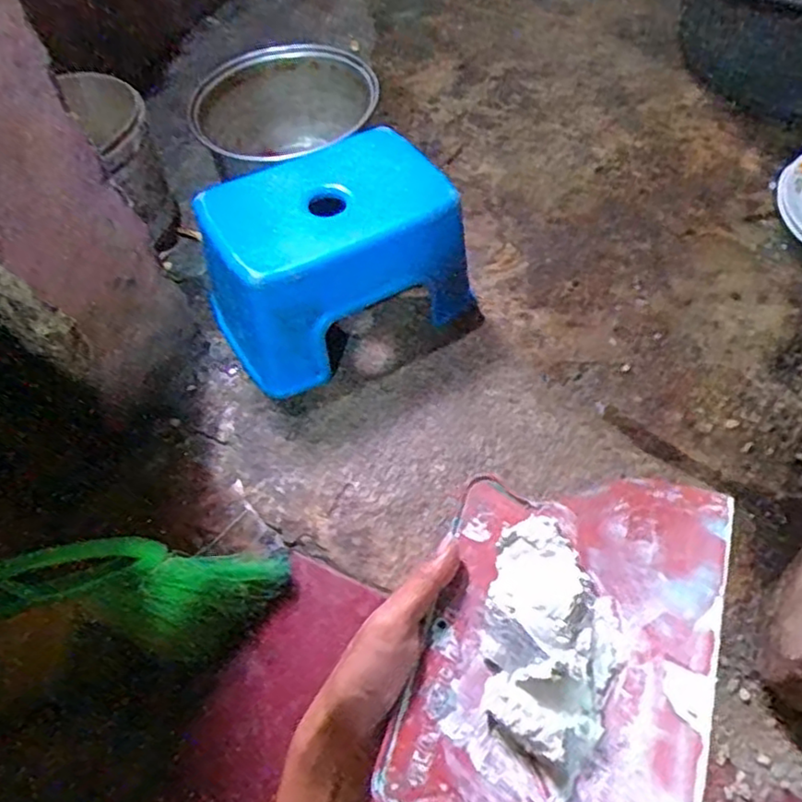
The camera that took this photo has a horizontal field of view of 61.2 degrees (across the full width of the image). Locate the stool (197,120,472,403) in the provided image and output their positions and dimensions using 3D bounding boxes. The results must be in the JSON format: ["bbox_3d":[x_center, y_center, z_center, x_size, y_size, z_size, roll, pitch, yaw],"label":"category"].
[{"bbox_3d":[-0.075,-0.156,0.750,0.277,0.156,0.184,-29,64,-11],"label":"stool"}]

